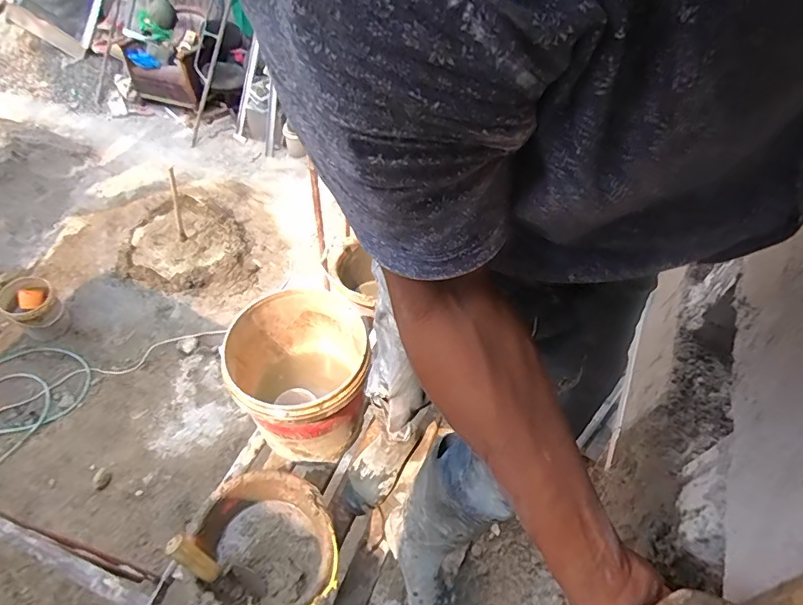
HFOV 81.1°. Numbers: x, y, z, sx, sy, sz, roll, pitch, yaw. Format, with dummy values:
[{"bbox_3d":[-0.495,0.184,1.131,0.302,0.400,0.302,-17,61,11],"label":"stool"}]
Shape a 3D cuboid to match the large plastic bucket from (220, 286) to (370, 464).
[{"bbox_3d":[-0.232,0.198,1.132,0.303,0.342,0.308,2,51,-3],"label":"large plastic bucket"}]

